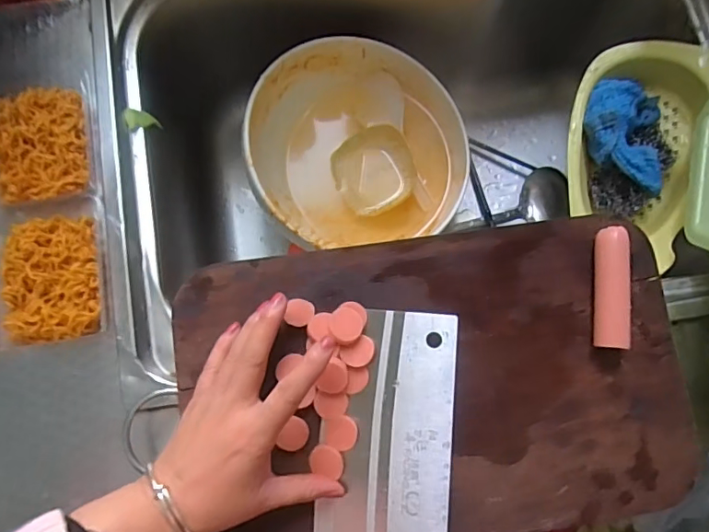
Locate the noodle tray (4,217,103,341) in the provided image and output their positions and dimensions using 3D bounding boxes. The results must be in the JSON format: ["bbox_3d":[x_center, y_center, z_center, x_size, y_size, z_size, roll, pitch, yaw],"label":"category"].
[{"bbox_3d":[-0.234,0.009,0.396,0.071,0.019,0.094,-7,78,-4],"label":"noodle tray"}]

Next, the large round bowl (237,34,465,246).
[{"bbox_3d":[0.007,-0.139,0.567,0.237,0.093,0.216,0,78,-2],"label":"large round bowl"}]

